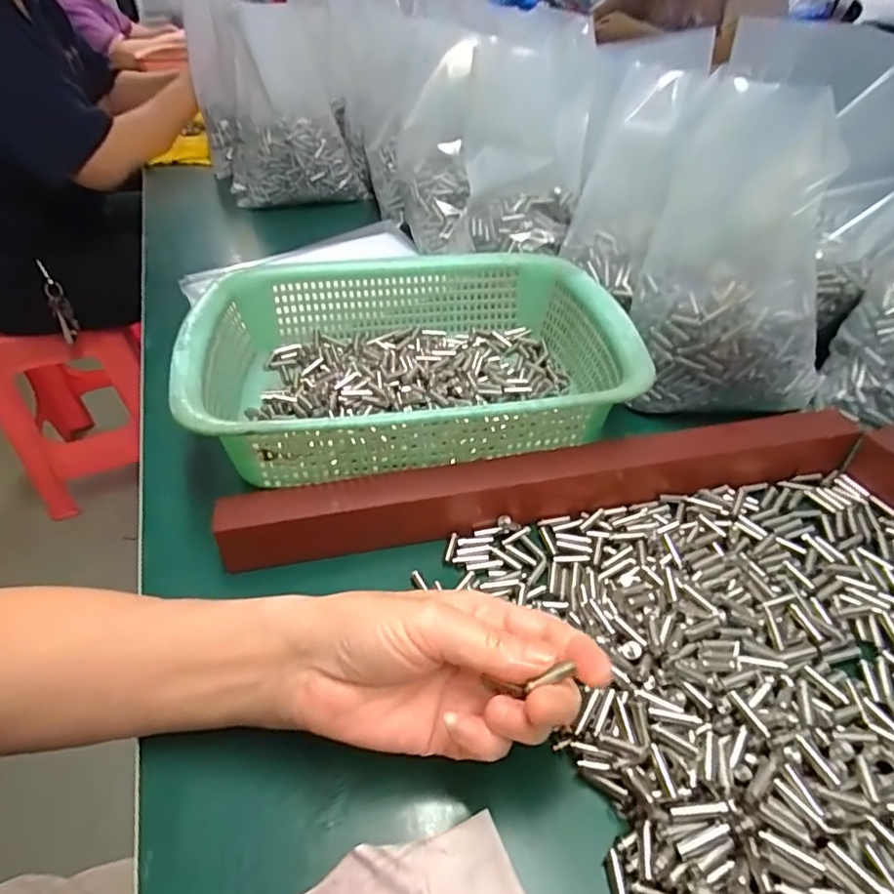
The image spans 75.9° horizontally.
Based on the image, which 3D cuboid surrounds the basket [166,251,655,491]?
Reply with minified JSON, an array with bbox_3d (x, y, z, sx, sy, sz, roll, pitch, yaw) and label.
[{"bbox_3d":[-0.027,-0.067,0.422,0.292,0.078,0.223,-8,42,-5],"label":"basket"}]

